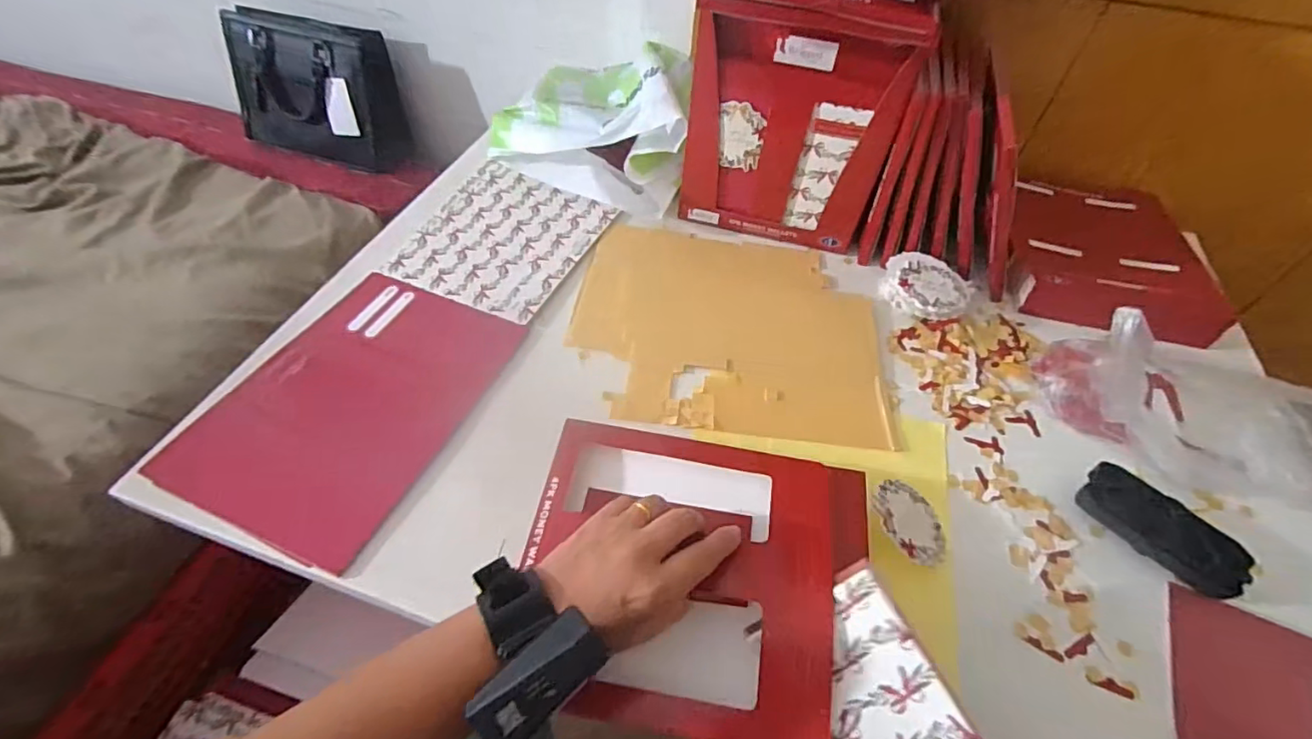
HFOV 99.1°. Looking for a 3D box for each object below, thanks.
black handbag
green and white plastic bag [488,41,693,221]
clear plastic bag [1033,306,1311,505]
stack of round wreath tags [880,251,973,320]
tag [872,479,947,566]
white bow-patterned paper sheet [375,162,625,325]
[{"bbox_3d":[-0.567,-0.450,0.916,0.277,0.185,0.129,13,50,7],"label":"black handbag"},{"bbox_3d":[-0.069,-0.314,0.690,0.220,0.104,0.253,8,52,2],"label":"green and white plastic bag"},{"bbox_3d":[0.457,0.016,0.464,0.202,0.127,0.121,31,56,19],"label":"clear plastic bag"},{"bbox_3d":[0.282,-0.084,0.589,0.068,0.034,0.086,-12,54,-13],"label":"stack of round wreath tags"},{"bbox_3d":[0.197,0.116,0.431,0.066,0.004,0.064,18,47,-21],"label":"tag"},{"bbox_3d":[-0.170,-0.153,0.629,0.193,0.005,0.217,21,54,12],"label":"white bow-patterned paper sheet"}]

